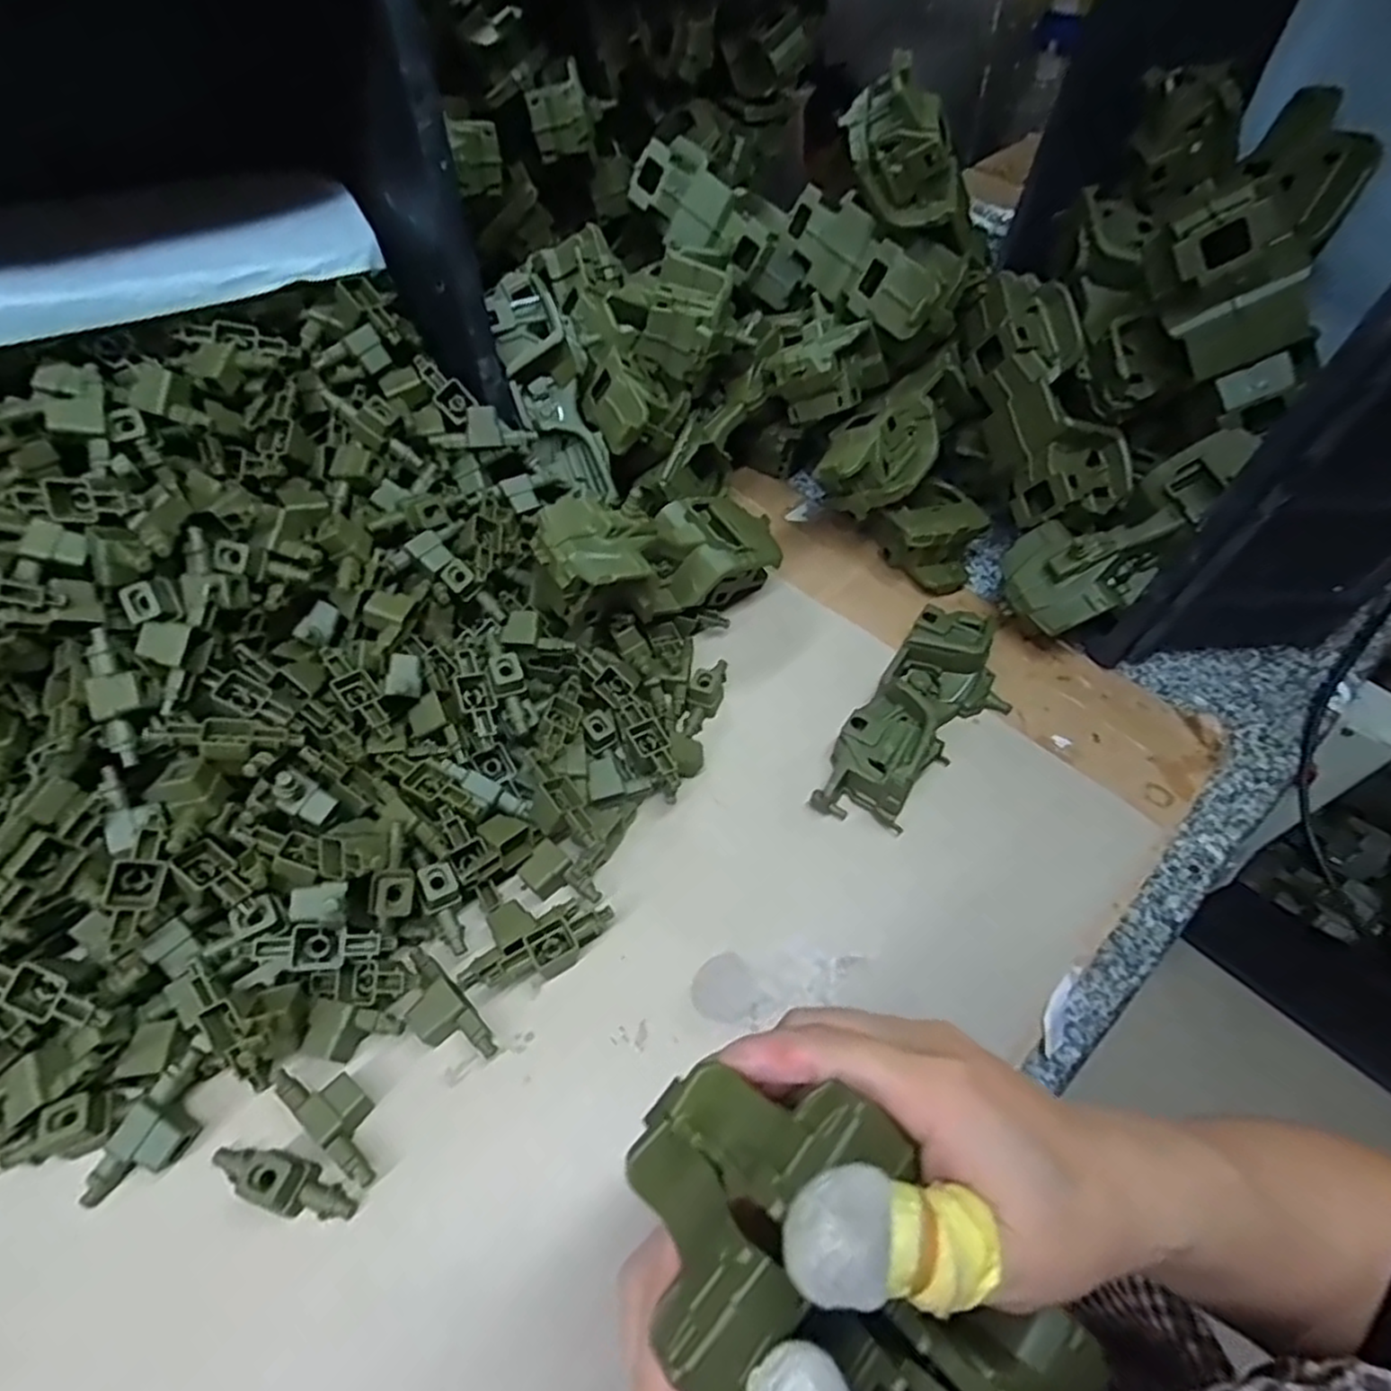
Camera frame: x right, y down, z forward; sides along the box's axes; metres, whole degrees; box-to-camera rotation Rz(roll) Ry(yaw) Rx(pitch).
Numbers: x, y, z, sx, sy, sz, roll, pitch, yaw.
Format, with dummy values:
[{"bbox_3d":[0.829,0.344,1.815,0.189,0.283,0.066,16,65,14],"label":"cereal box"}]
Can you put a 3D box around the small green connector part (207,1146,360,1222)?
[{"bbox_3d":[-0.178,0.208,0.309,0.067,0.021,0.019,13,53,8],"label":"small green connector part"}]

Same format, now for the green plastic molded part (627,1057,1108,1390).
[{"bbox_3d":[0.052,0.186,0.213,0.168,0.047,0.080,48,60,-7],"label":"green plastic molded part"}]

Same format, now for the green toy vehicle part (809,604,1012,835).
[{"bbox_3d":[0.146,0.011,0.460,0.070,0.040,0.180,28,56,19],"label":"green toy vehicle part"}]

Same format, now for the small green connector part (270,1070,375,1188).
[{"bbox_3d":[-0.163,0.186,0.325,0.067,0.013,0.023,32,58,21],"label":"small green connector part"}]

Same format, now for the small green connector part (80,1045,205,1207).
[{"bbox_3d":[-0.237,0.193,0.316,0.026,0.020,0.064,23,55,15],"label":"small green connector part"}]

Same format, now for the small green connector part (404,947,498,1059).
[{"bbox_3d":[-0.126,0.152,0.351,0.068,0.015,0.025,38,60,25],"label":"small green connector part"}]

